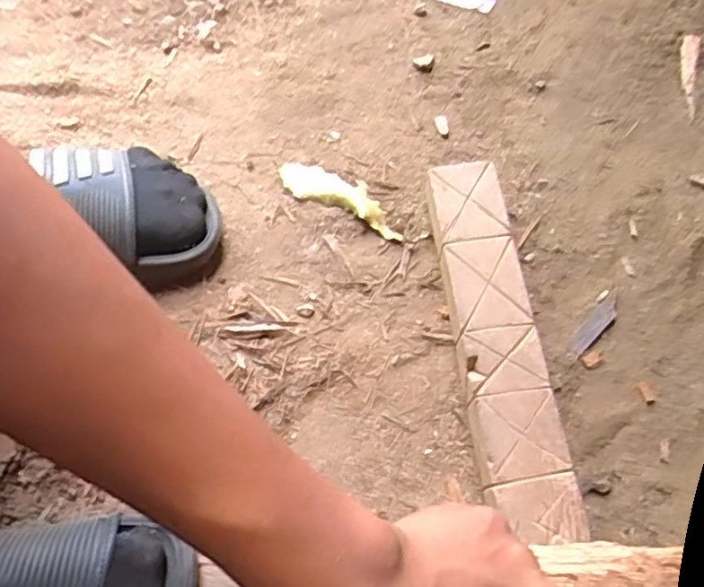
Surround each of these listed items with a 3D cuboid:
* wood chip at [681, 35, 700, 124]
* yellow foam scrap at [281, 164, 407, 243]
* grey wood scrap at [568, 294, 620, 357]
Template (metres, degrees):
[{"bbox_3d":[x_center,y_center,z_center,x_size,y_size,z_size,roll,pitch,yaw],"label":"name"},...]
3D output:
[{"bbox_3d":[0.306,-0.198,0.556,0.016,0.012,0.101,13,67,9],"label":"wood chip"},{"bbox_3d":[-0.008,-0.080,0.494,0.114,0.006,0.036,25,69,14],"label":"yellow foam scrap"},{"bbox_3d":[0.178,0.024,0.448,0.056,0.004,0.013,-42,70,-15],"label":"grey wood scrap"}]

